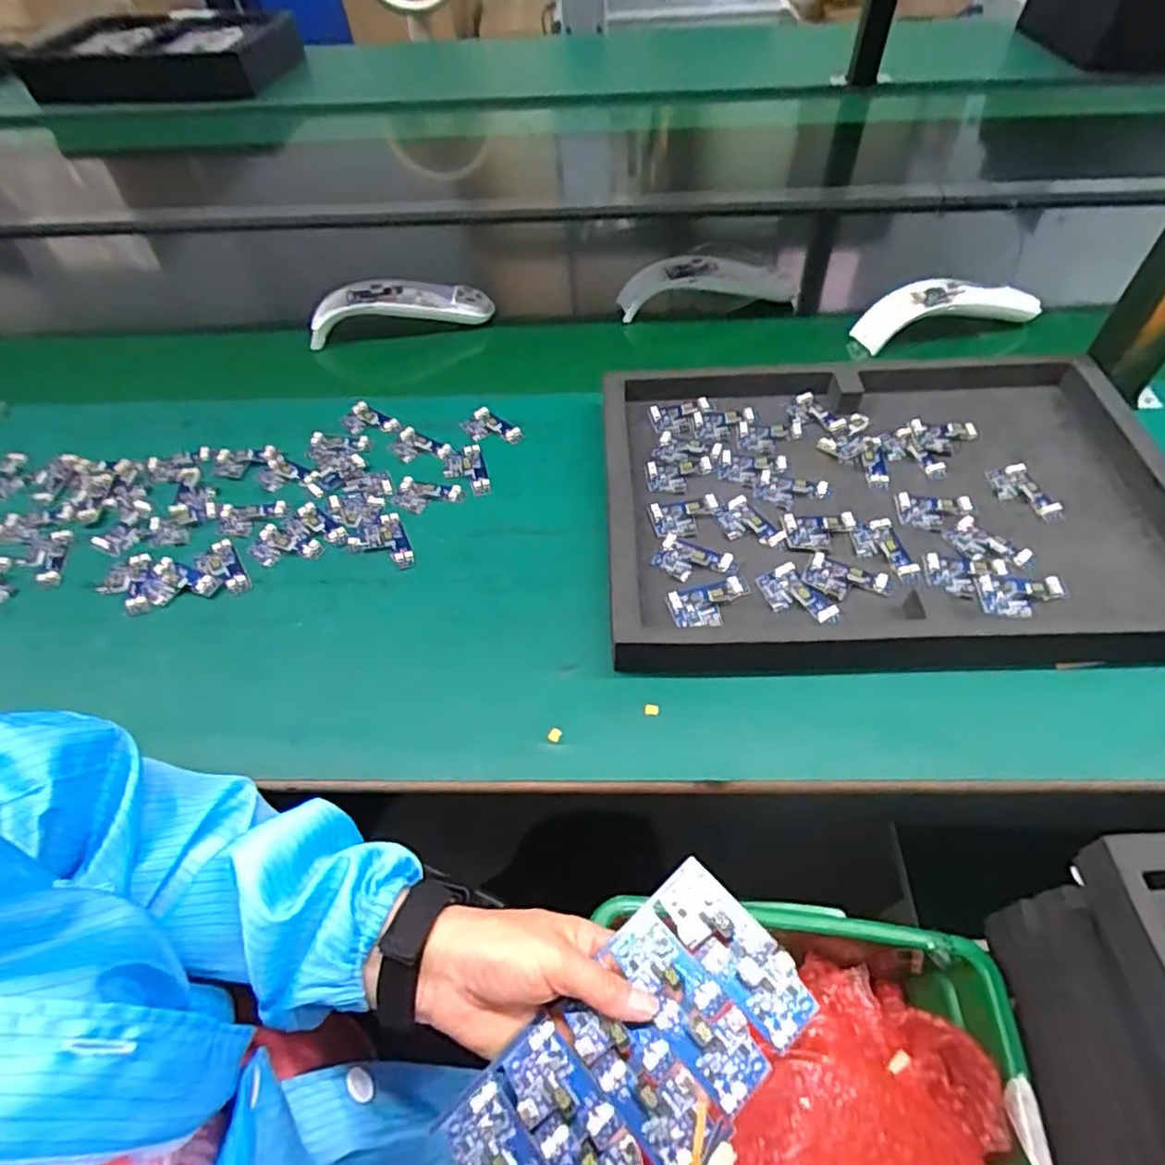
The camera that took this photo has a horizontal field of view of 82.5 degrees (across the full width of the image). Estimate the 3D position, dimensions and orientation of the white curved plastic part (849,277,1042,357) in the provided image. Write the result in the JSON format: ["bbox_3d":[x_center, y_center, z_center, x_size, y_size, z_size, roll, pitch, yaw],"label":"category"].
[{"bbox_3d":[0.372,-0.279,0.678,0.179,0.045,0.043,-11,54,-5],"label":"white curved plastic part"}]

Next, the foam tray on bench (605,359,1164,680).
[{"bbox_3d":[0.238,-0.064,0.516,0.423,0.043,0.284,-2,53,2],"label":"foam tray on bench"}]

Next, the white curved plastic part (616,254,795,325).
[{"bbox_3d":[0.138,-0.327,0.724,0.191,0.051,0.049,-10,54,-5],"label":"white curved plastic part"}]

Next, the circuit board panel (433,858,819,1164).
[{"bbox_3d":[0.026,0.247,0.337,0.187,0.013,0.096,-39,61,-20],"label":"circuit board panel"}]

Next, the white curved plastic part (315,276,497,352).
[{"bbox_3d":[-0.199,-0.294,0.715,0.196,0.049,0.045,-7,53,-2],"label":"white curved plastic part"}]

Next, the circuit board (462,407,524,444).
[{"bbox_3d":[-0.086,-0.141,0.611,0.050,0.011,0.039,36,63,26],"label":"circuit board"}]

